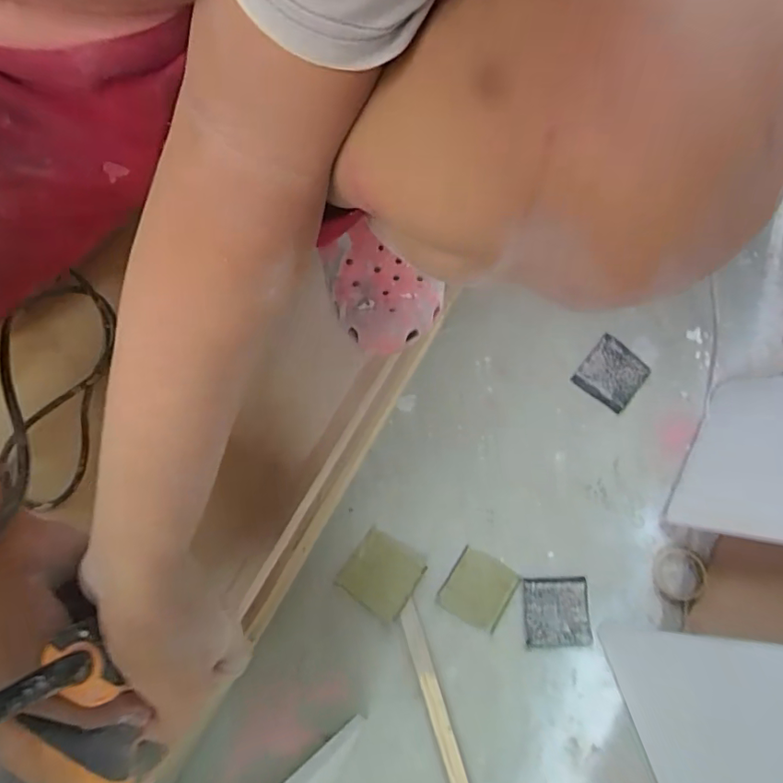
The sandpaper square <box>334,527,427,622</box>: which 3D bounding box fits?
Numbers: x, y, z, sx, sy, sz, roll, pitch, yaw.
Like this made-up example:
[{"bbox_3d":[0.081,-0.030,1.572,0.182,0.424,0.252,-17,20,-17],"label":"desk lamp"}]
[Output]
[{"bbox_3d":[-0.017,0.315,0.911,0.118,0.011,0.118,30,79,23],"label":"sandpaper square"}]

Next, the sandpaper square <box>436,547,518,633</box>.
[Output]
[{"bbox_3d":[0.152,0.346,0.926,0.108,0.009,0.117,32,77,7],"label":"sandpaper square"}]

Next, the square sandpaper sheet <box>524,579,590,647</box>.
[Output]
[{"bbox_3d":[0.284,0.379,0.911,0.108,0.009,0.109,2,75,-1],"label":"square sandpaper sheet"}]

